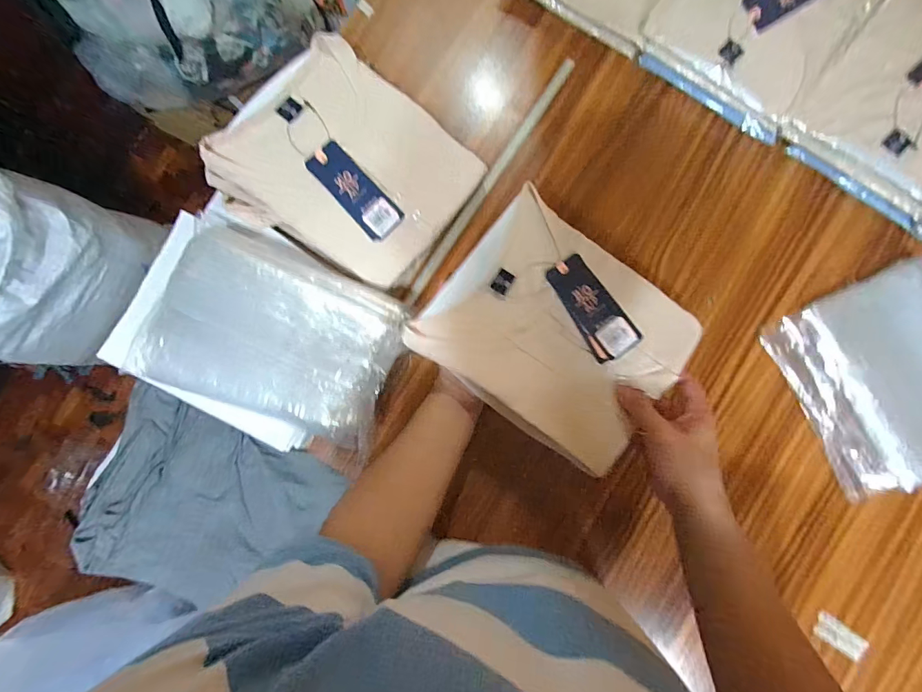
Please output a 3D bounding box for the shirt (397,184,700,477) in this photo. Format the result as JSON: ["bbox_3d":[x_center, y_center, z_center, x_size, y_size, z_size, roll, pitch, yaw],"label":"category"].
[{"bbox_3d":[0.105,-0.017,0.452,0.251,0.029,0.214,38,88,4],"label":"shirt"}]

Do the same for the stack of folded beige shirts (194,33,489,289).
[{"bbox_3d":[-0.131,-0.209,0.515,0.249,0.098,0.229,37,87,4],"label":"stack of folded beige shirts"}]

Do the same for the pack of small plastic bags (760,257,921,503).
[{"bbox_3d":[0.536,0.042,0.512,0.223,0.029,0.250,-24,85,0],"label":"pack of small plastic bags"}]

